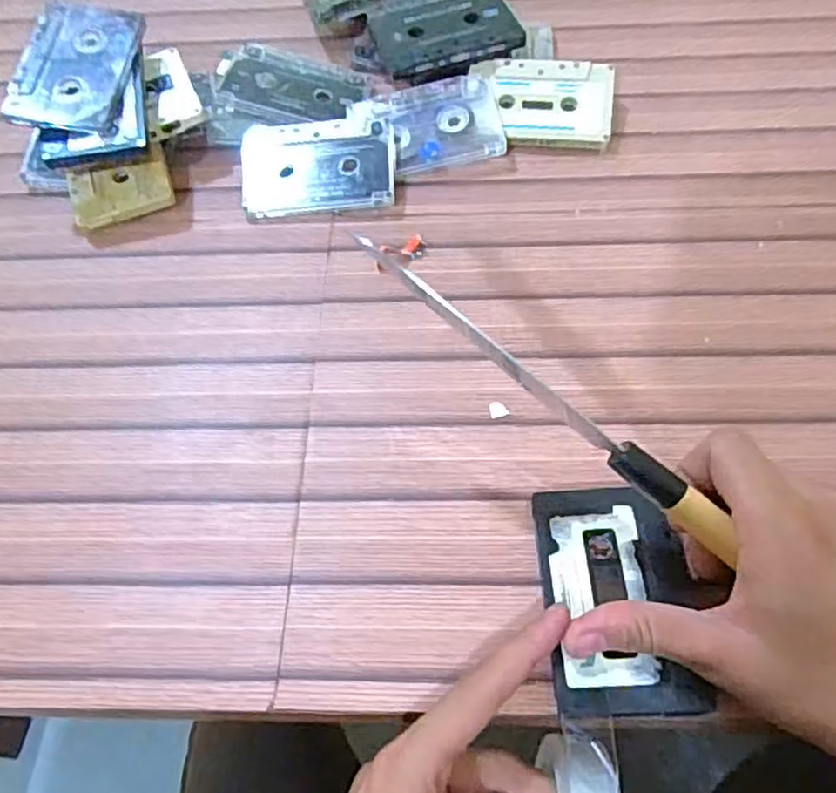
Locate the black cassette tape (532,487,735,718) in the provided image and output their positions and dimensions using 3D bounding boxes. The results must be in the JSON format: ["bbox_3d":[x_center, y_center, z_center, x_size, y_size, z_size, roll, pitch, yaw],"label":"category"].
[{"bbox_3d":[0.090,0.086,0.305,0.068,0.008,0.098,-3,58,3],"label":"black cassette tape"}]

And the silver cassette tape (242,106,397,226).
[{"bbox_3d":[-0.068,-0.157,0.464,0.100,0.013,0.074,-6,78,2],"label":"silver cassette tape"}]

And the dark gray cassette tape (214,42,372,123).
[{"bbox_3d":[-0.091,-0.227,0.498,0.106,0.015,0.065,19,63,2],"label":"dark gray cassette tape"}]

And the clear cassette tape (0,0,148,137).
[{"bbox_3d":[-0.219,-0.215,0.449,0.065,0.007,0.106,9,68,-11],"label":"clear cassette tape"}]

